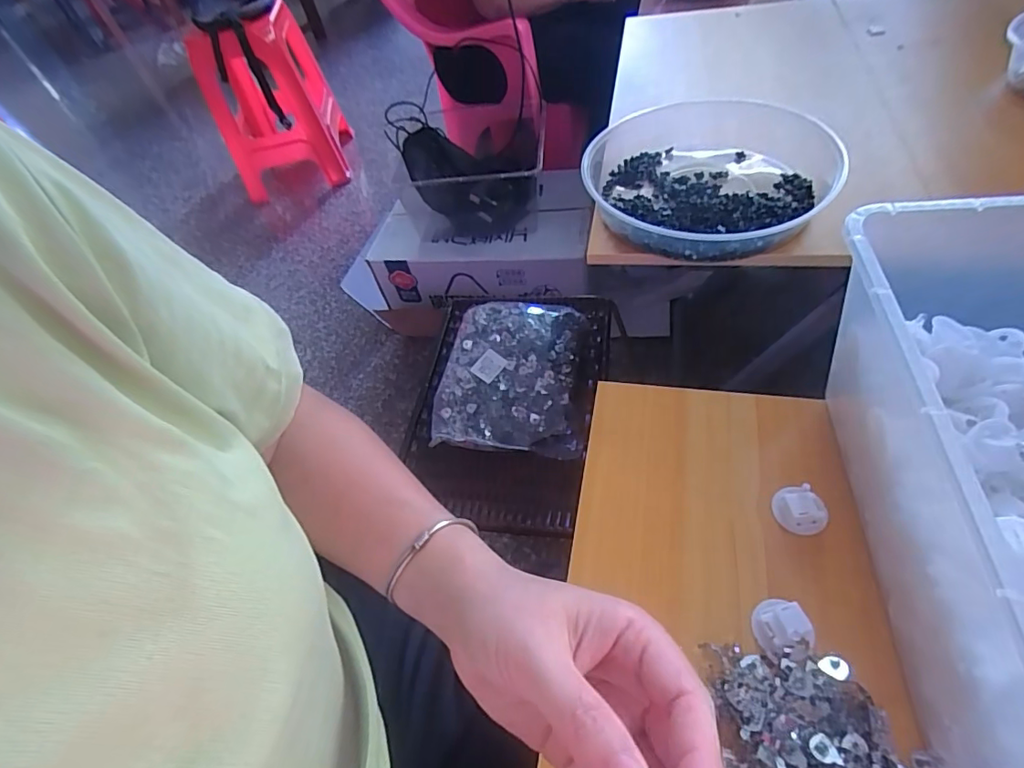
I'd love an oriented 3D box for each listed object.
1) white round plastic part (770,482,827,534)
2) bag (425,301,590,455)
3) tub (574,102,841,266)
[{"bbox_3d":[0.192,0.083,0.341,0.026,0.019,0.033,-37,54,-17],"label":"white round plastic part"},{"bbox_3d":[-0.003,-0.013,0.635,0.181,0.049,0.215,0,53,11],"label":"bag"},{"bbox_3d":[0.182,-0.197,0.491,0.216,0.058,0.220,-1,53,1],"label":"tub"}]

